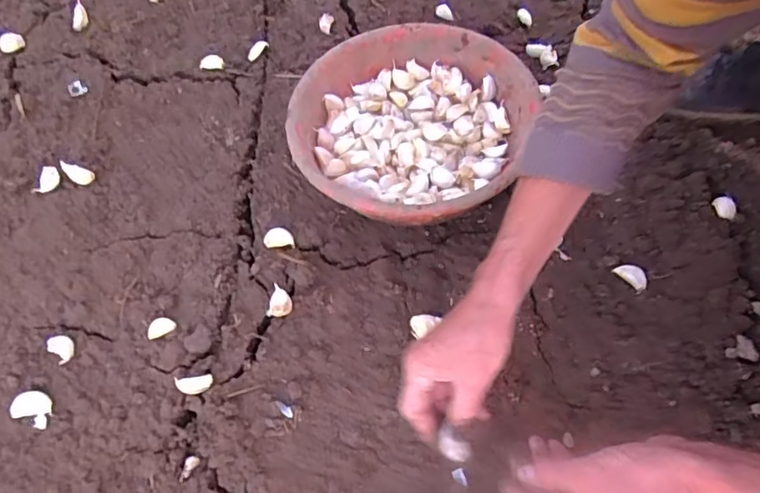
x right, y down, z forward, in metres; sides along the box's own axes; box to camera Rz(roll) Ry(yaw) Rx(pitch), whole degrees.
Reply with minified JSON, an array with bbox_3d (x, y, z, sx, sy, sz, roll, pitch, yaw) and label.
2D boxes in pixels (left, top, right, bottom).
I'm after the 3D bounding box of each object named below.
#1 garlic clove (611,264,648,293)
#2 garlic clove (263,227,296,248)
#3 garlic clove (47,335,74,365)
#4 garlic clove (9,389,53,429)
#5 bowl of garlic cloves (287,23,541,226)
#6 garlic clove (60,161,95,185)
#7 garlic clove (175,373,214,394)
[{"bbox_3d":[0.275,0.031,0.578,0.020,0.010,0.036,-34,63,-16],"label":"garlic clove"},{"bbox_3d":[-0.116,-0.010,0.612,0.033,0.013,0.021,-4,59,0],"label":"garlic clove"},{"bbox_3d":[-0.326,0.103,0.544,0.021,0.015,0.025,-41,66,-20],"label":"garlic clove"},{"bbox_3d":[-0.335,0.155,0.514,0.038,0.012,0.030,16,61,12],"label":"garlic clove"},{"bbox_3d":[0.033,-0.136,0.639,0.262,0.094,0.278,-1,59,2],"label":"bowl of garlic cloves"},{"bbox_3d":[-0.370,-0.089,0.648,0.042,0.010,0.018,25,62,-3],"label":"garlic clove"},{"bbox_3d":[-0.180,0.134,0.520,0.033,0.017,0.015,-12,59,-5],"label":"garlic clove"}]

